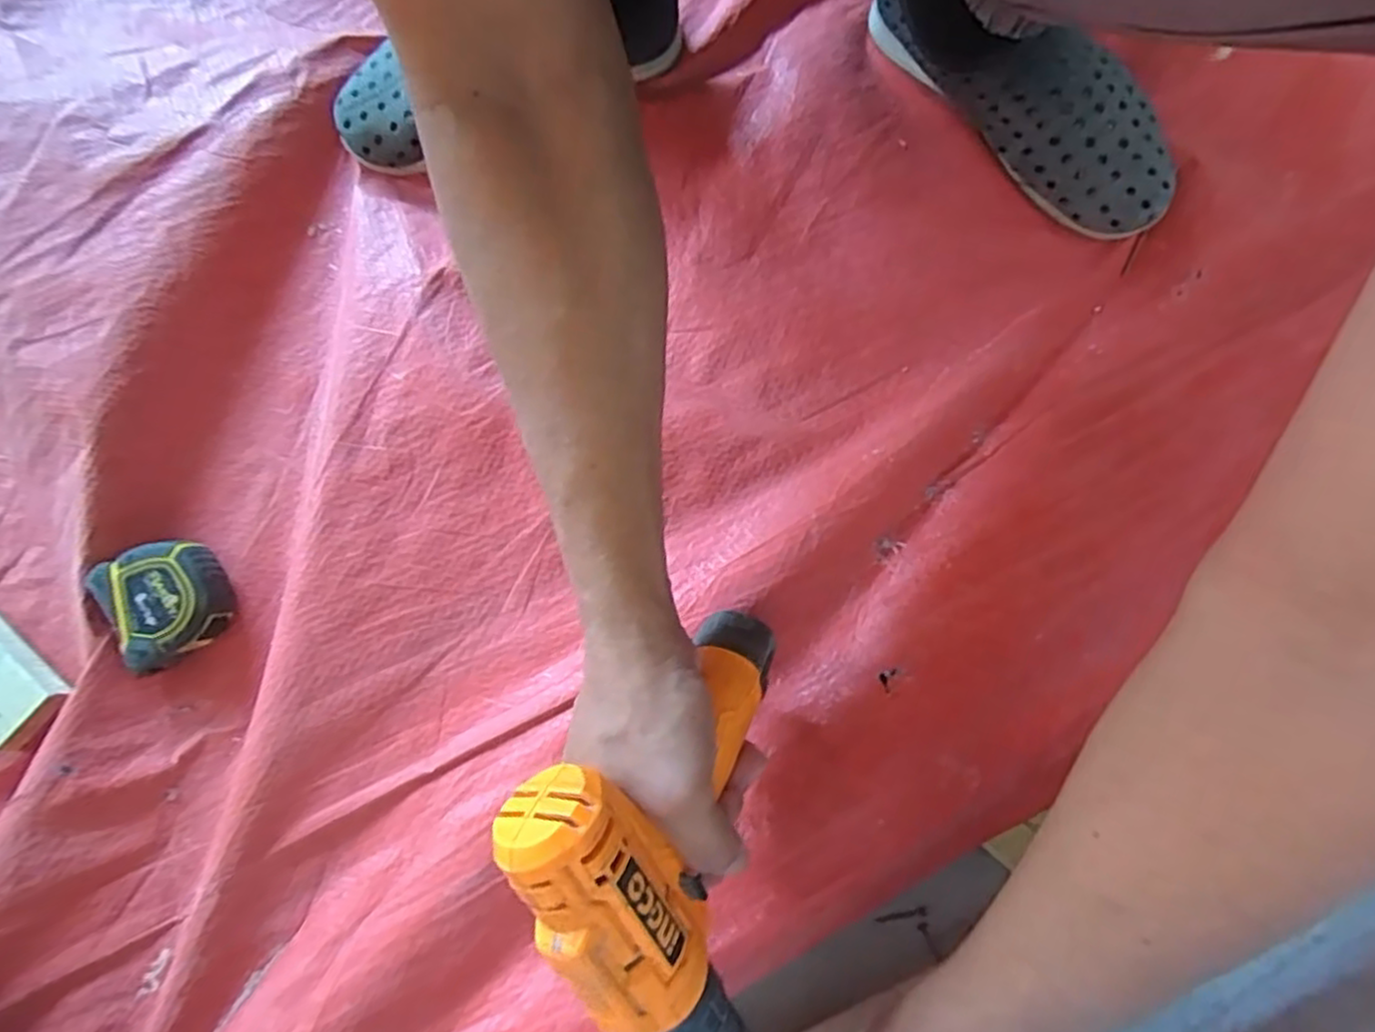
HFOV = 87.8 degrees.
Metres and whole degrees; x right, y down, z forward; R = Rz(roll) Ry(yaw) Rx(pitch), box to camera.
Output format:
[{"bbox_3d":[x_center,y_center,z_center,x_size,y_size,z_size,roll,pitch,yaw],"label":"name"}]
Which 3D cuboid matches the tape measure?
[{"bbox_3d":[-0.336,0.057,0.457,0.073,0.037,0.072,-21,78,-3],"label":"tape measure"}]

